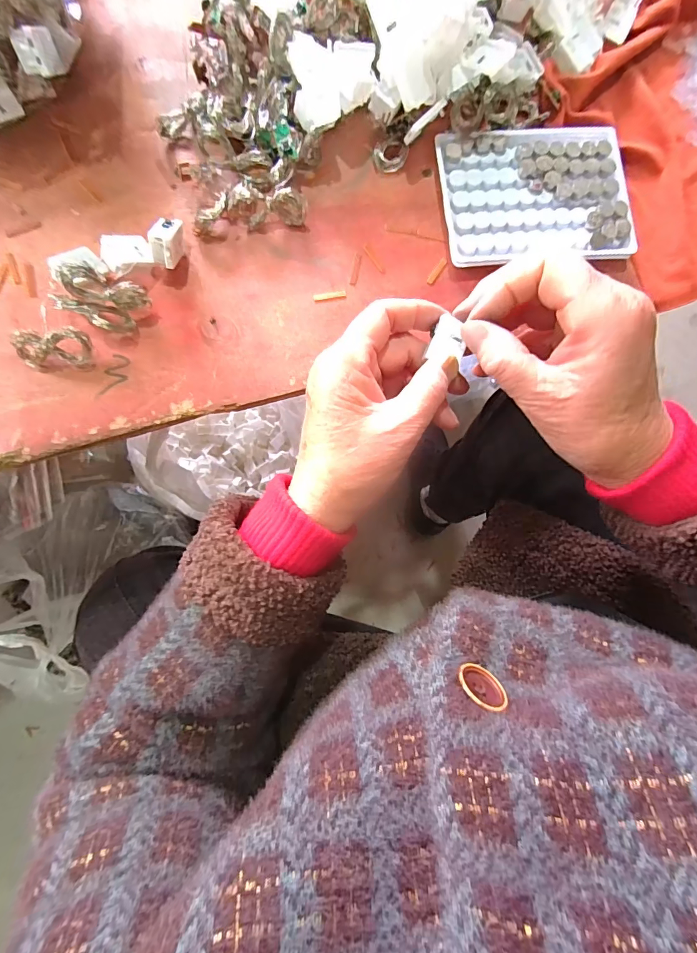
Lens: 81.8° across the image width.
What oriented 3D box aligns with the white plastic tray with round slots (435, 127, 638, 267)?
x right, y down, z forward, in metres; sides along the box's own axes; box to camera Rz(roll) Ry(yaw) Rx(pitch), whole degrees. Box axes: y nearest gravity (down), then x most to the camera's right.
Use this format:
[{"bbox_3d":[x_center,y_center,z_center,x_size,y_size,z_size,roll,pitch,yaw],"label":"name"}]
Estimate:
[{"bbox_3d":[0.127,-0.192,0.277,0.127,0.013,0.091,-6,84,-4],"label":"white plastic tray with round slots"}]

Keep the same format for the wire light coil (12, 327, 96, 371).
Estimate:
[{"bbox_3d":[-0.179,-0.077,0.244,0.042,0.020,0.019,-2,83,-3],"label":"wire light coil"}]

